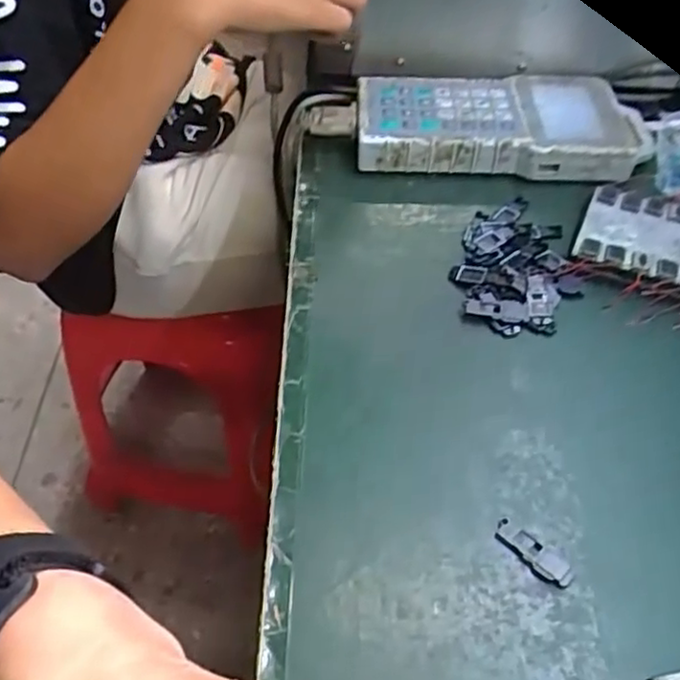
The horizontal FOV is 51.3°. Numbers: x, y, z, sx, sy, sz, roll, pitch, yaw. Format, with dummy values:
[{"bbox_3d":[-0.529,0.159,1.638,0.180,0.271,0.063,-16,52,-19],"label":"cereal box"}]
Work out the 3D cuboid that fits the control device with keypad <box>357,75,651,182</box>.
[{"bbox_3d":[0.121,-0.170,0.550,0.211,0.030,0.108,2,48,1],"label":"control device with keypad"}]

